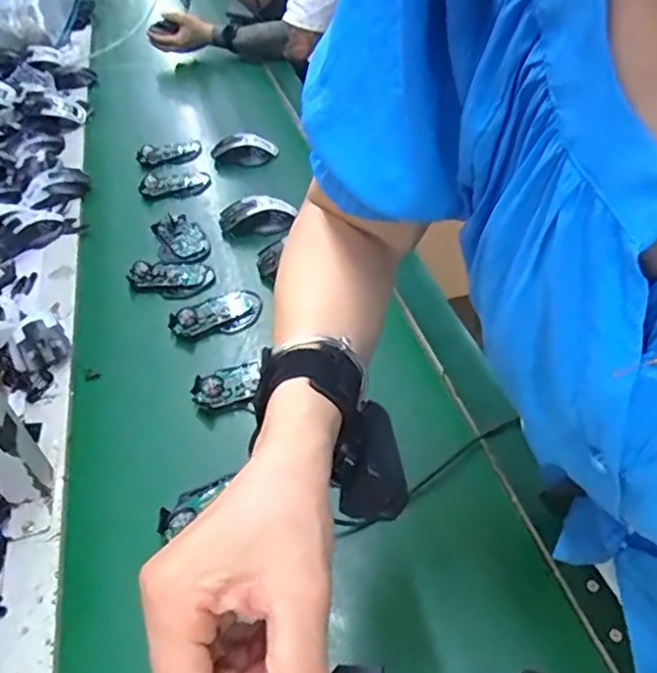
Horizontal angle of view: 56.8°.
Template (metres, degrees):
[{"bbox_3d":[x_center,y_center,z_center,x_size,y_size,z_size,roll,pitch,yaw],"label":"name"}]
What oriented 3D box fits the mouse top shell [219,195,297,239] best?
[{"bbox_3d":[-0.109,-0.176,0.897,0.107,0.040,0.048,-6,45,9],"label":"mouse top shell"}]

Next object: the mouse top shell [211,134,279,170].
[{"bbox_3d":[-0.148,-0.328,1.060,0.112,0.049,0.043,-12,43,-3],"label":"mouse top shell"}]

